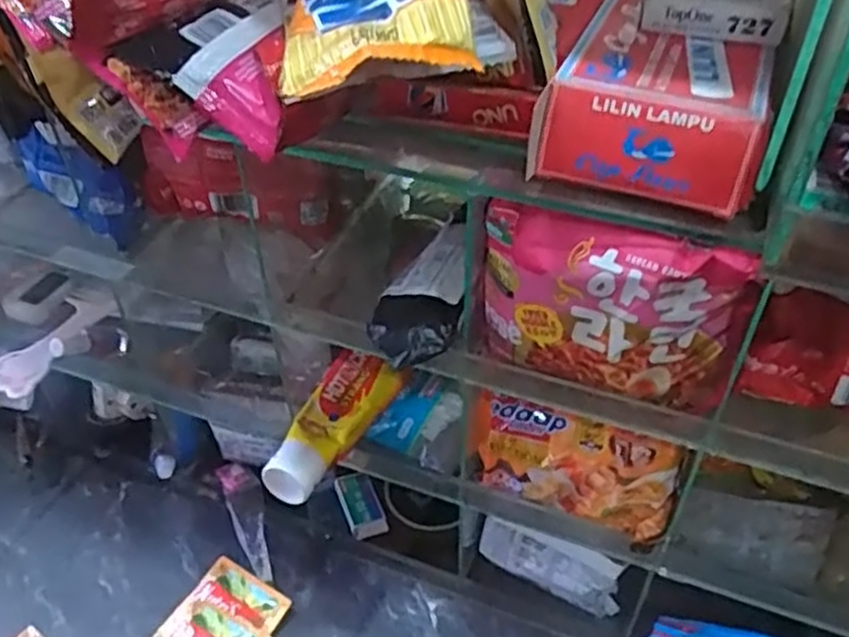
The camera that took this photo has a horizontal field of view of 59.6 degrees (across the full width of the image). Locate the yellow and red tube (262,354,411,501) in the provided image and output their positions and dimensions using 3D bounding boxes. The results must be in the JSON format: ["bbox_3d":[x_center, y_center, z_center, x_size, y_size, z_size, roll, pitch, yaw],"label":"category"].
[{"bbox_3d":[-0.064,0.066,0.513,0.048,0.027,0.130,21,48,21],"label":"yellow and red tube"}]

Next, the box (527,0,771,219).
[{"bbox_3d":[0.112,-0.104,0.340,0.087,0.045,0.119,17,46,18],"label":"box"}]

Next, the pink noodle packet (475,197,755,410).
[{"bbox_3d":[0.088,-0.001,0.365,0.129,0.101,0.026,16,46,17],"label":"pink noodle packet"}]

